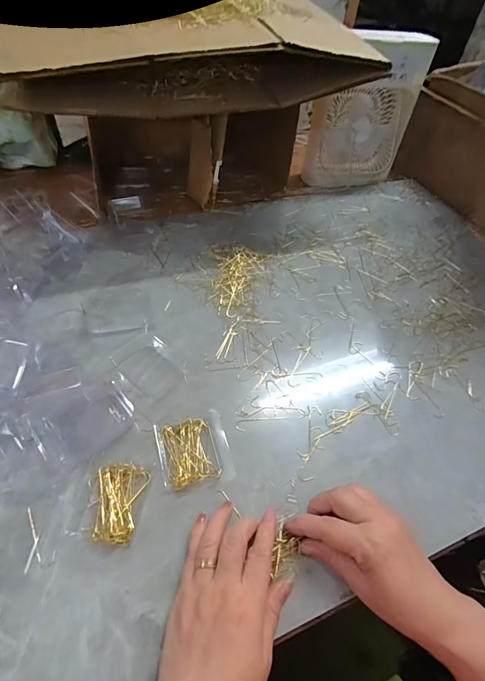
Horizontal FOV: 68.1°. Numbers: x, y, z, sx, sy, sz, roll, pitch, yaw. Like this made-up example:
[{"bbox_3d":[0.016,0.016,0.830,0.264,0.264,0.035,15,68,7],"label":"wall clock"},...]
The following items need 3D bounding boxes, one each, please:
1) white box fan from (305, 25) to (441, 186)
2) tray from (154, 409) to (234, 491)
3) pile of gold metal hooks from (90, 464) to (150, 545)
[{"bbox_3d":[0.235,-0.445,0.707,0.189,0.244,0.085,-3,50,-8],"label":"white box fan"},{"bbox_3d":[-0.051,0.111,0.373,0.072,0.014,0.075,-10,51,-14],"label":"tray"},{"bbox_3d":[-0.119,0.151,0.336,0.048,0.014,0.067,6,49,0],"label":"pile of gold metal hooks"}]

